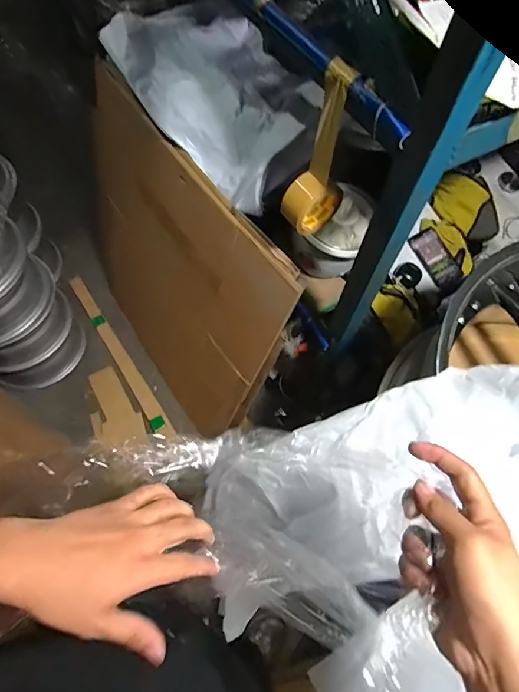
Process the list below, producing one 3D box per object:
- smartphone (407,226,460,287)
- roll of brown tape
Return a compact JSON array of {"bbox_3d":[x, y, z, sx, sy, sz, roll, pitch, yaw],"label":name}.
[{"bbox_3d":[0.477,-0.242,1.113,0.078,0.013,0.161,-31,70,10],"label":"smartphone"},{"bbox_3d":[0.095,-0.296,0.652,0.098,0.266,0.058,-37,71,-20],"label":"roll of brown tape"}]

